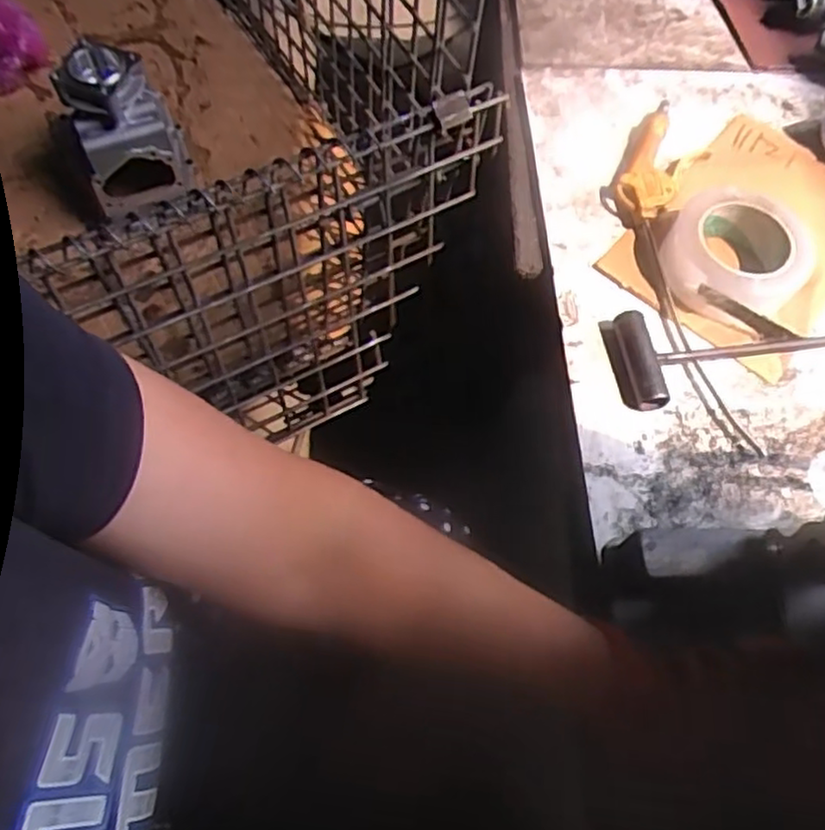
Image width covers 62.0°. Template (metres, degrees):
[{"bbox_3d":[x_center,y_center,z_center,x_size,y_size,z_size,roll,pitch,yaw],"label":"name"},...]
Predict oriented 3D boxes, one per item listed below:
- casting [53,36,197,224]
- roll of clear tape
[{"bbox_3d":[-0.386,-0.382,0.929,0.126,0.178,0.122,-16,66,-11],"label":"casting"},{"bbox_3d":[0.284,-0.142,0.608,0.114,0.058,0.115,1,64,-3],"label":"roll of clear tape"}]

